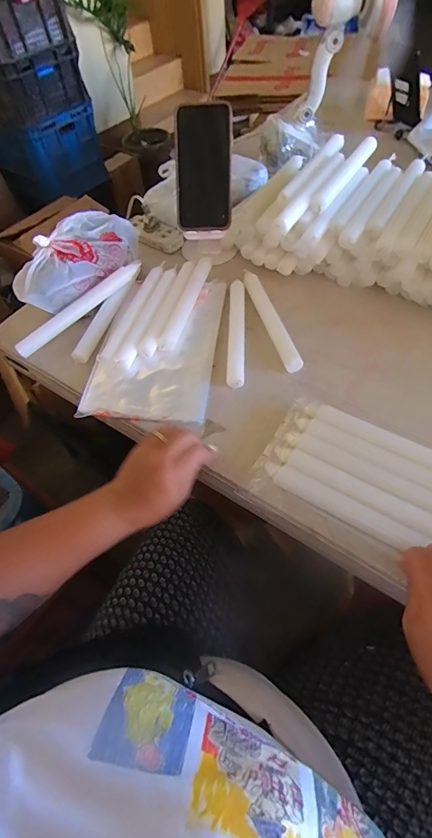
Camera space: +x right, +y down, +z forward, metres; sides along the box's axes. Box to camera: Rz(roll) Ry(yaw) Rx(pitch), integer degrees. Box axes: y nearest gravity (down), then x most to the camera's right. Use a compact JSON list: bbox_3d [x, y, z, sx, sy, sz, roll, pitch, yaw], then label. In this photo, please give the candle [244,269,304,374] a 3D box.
[{"bbox_3d":[0.074,-0.143,0.518,0.024,0.015,0.197,-15,57,-5],"label":"candle"}]

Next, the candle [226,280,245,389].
[{"bbox_3d":[0.029,-0.125,0.508,0.021,0.015,0.195,0,57,5],"label":"candle"}]

